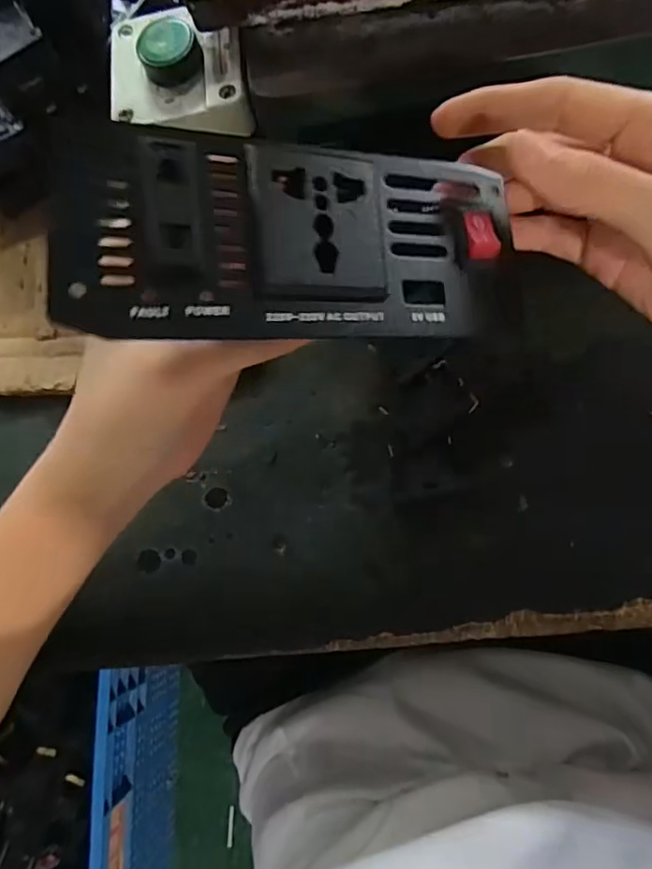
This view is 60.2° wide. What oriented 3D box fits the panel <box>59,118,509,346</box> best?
[{"bbox_3d":[-0.005,-0.056,0.164,0.134,0.006,0.055,-4,92,-22],"label":"panel"}]

